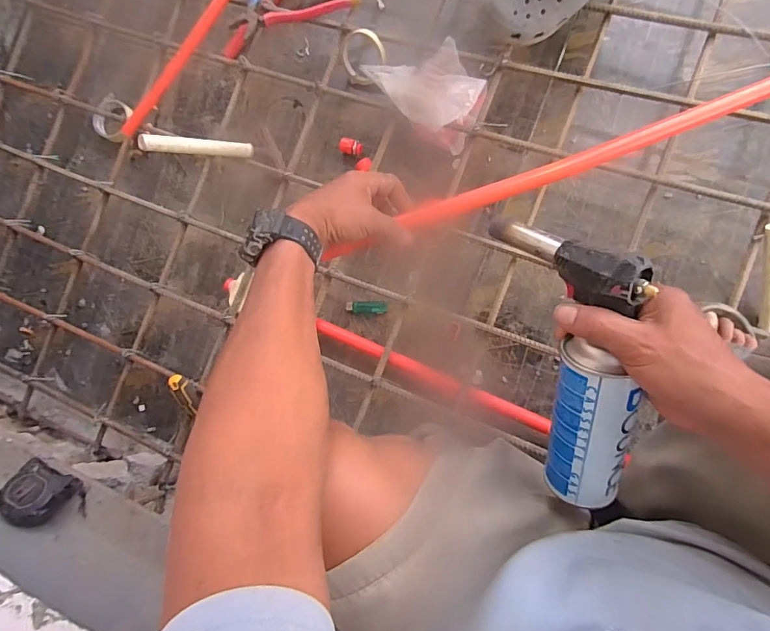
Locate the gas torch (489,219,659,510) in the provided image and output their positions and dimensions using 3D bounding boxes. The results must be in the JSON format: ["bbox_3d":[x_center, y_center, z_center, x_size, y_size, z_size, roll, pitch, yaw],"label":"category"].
[{"bbox_3d":[0.163,0.050,0.368,0.086,0.095,0.260,-9,105,8],"label":"gas torch"}]

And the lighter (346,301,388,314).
[{"bbox_3d":[-0.035,-0.015,0.812,0.077,0.015,0.024,-1,86,10],"label":"lighter"}]

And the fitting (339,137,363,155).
[{"bbox_3d":[-0.066,-0.329,0.837,0.047,0.029,0.026,13,89,11],"label":"fitting"}]

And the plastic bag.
[{"bbox_3d":[0.084,-0.406,0.745,0.146,0.072,0.218,-43,80,5],"label":"plastic bag"}]

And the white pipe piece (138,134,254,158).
[{"bbox_3d":[-0.321,-0.293,0.742,0.024,0.192,0.025,-28,80,47],"label":"white pipe piece"}]

